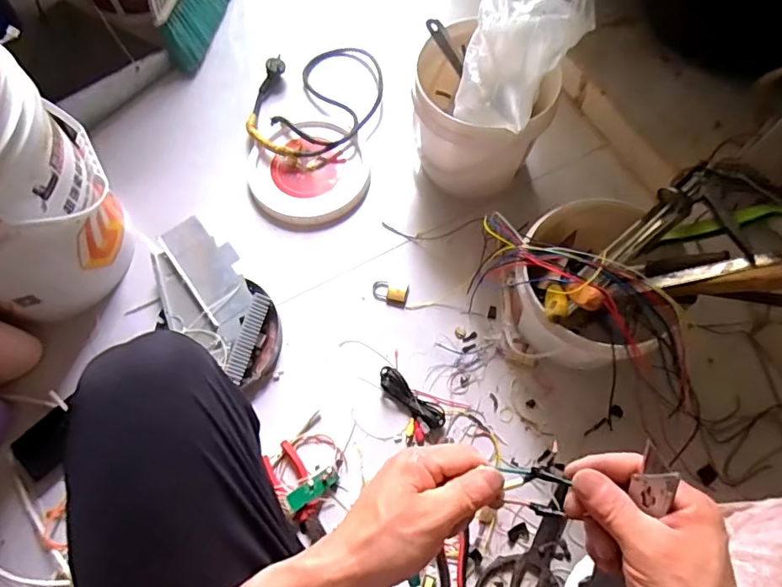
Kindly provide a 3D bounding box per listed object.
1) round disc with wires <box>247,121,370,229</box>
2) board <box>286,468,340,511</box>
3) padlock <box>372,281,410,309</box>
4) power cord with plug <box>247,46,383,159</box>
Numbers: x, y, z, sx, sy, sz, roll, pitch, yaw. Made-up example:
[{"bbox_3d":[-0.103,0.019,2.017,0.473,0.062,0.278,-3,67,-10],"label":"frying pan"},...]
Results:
[{"bbox_3d":[-0.154,-0.229,0.963,0.207,0.025,0.220,0,68,1],"label":"round disc with wires"},{"bbox_3d":[-0.112,0.280,0.747,0.082,0.009,0.027,-25,66,-40],"label":"board"},{"bbox_3d":[-0.001,-0.001,0.878,0.062,0.012,0.039,14,69,7],"label":"padlock"},{"bbox_3d":[-0.144,-0.372,1.003,0.255,0.061,0.259,0,68,1],"label":"power cord with plug"}]

